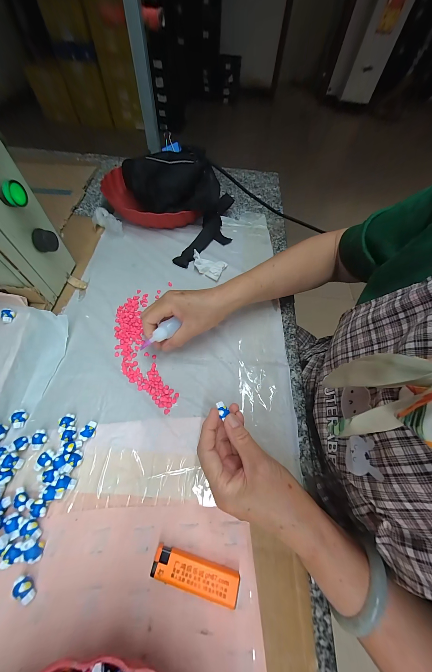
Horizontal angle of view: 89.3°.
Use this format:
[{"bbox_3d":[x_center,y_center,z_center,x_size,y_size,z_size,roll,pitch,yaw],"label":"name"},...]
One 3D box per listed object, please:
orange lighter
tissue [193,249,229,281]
[{"bbox_3d":[-0.019,0.223,0.204,0.080,0.014,0.022,14,58,5],"label":"orange lighter"},{"bbox_3d":[-0.016,-0.133,0.407,0.063,0.019,0.043,23,59,10],"label":"tissue"}]

